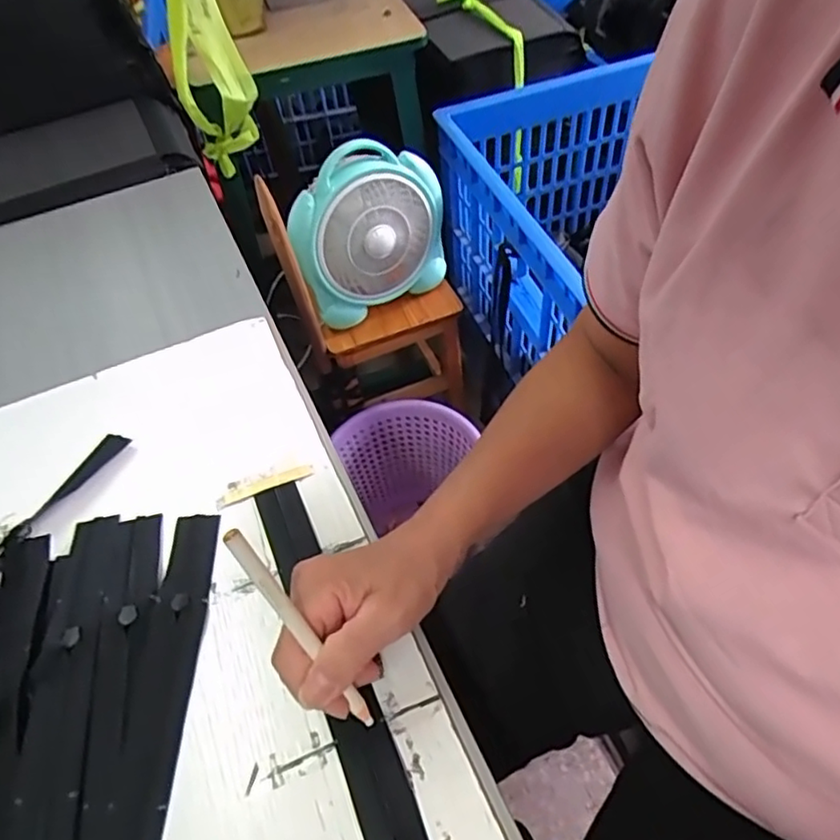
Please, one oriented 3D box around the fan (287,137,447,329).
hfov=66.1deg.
[{"bbox_3d":[-0.076,-0.281,0.957,0.236,0.220,0.099,-31,56,-18],"label":"fan"}]

